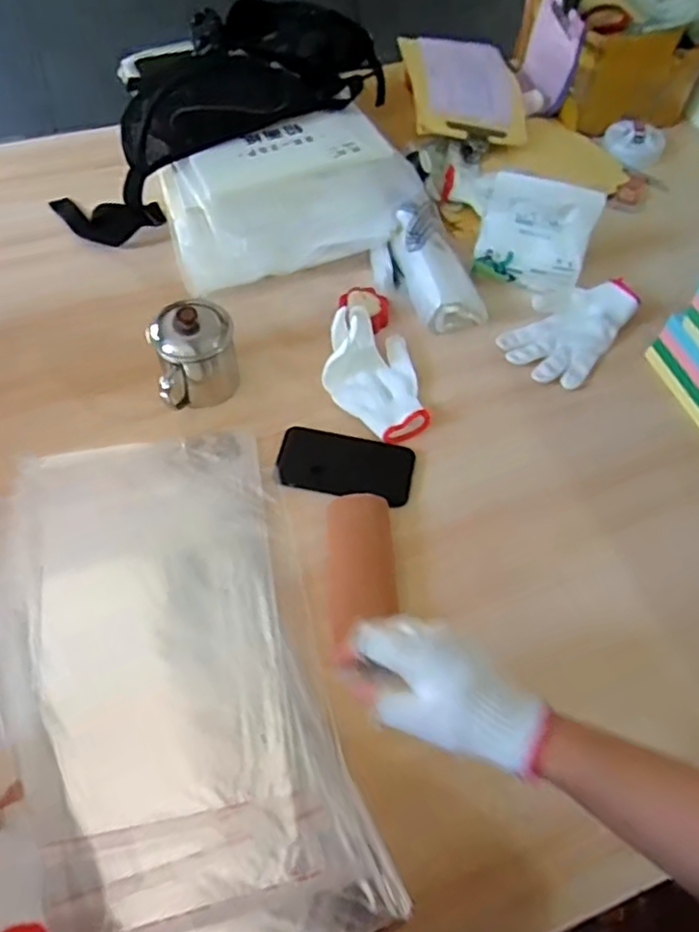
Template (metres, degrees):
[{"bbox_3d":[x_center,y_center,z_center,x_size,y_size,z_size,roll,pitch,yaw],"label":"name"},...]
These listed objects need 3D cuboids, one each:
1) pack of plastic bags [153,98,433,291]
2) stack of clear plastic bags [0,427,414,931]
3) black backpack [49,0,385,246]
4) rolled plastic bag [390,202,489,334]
[{"bbox_3d":[-0.082,-0.372,0.880,0.343,0.090,0.200,-14,59,-11],"label":"pack of plastic bags"},{"bbox_3d":[-0.169,0.189,0.569,0.279,0.044,0.503,-17,62,-10],"label":"stack of clear plastic bags"},{"bbox_3d":[-0.198,-0.535,0.960,0.535,0.160,0.281,-32,64,-20],"label":"black backpack"},{"bbox_3d":[0.111,-0.269,0.854,0.090,0.062,0.183,-16,61,-12],"label":"rolled plastic bag"}]

